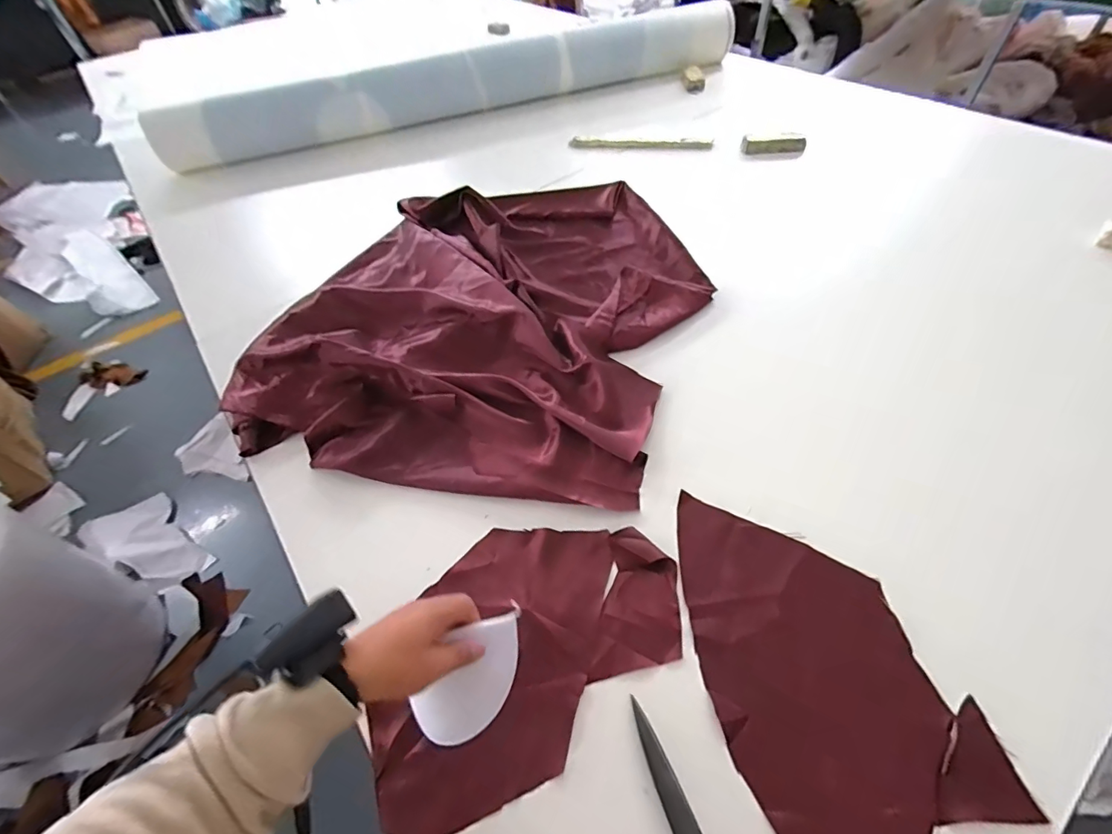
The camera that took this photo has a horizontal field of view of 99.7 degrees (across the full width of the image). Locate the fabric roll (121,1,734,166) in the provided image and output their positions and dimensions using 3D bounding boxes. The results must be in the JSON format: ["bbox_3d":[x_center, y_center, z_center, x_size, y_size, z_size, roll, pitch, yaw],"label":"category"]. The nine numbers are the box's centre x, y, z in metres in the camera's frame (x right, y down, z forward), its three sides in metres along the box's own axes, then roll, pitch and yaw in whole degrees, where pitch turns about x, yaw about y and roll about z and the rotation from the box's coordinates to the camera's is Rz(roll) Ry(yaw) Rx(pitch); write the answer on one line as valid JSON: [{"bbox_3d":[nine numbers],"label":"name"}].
[{"bbox_3d":[-0.214,-0.978,1.352,1.598,0.164,0.170,-23,54,-12],"label":"fabric roll"}]

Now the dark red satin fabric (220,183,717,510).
[{"bbox_3d":[-0.083,-0.206,0.828,0.730,0.045,0.828,10,54,12],"label":"dark red satin fabric"}]

